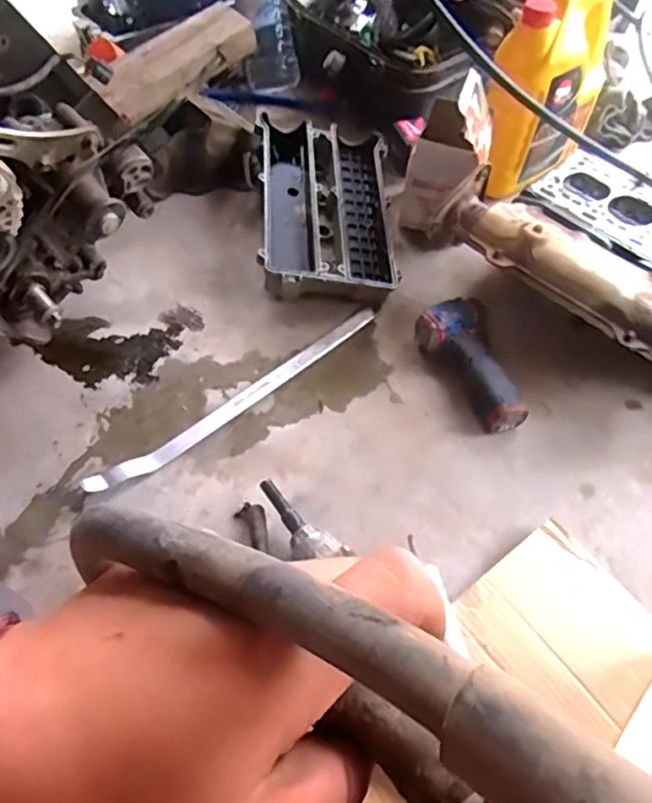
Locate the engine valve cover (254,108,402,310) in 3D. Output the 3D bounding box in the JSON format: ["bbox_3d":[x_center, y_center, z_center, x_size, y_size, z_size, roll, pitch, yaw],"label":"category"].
[{"bbox_3d":[-0.003,-0.310,1.006,0.220,0.082,0.354,-2,57,-3],"label":"engine valve cover"}]

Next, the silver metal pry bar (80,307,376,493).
[{"bbox_3d":[-0.108,-0.009,0.852,0.463,0.016,0.036,-35,64,-21],"label":"silver metal pry bar"}]

